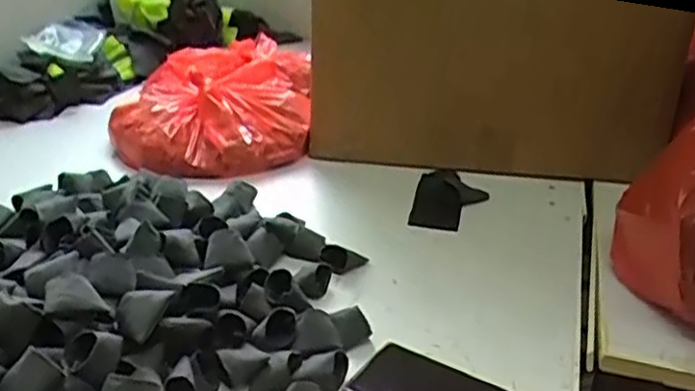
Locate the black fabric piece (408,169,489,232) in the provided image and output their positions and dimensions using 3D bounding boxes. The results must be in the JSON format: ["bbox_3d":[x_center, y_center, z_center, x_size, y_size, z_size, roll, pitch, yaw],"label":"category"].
[{"bbox_3d":[0.115,0.004,0.802,0.079,0.018,0.109,7,28,9],"label":"black fabric piece"}]

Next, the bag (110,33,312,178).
[{"bbox_3d":[-0.183,-0.147,1.013,0.252,0.080,0.384,0,27,-4],"label":"bag"}]

